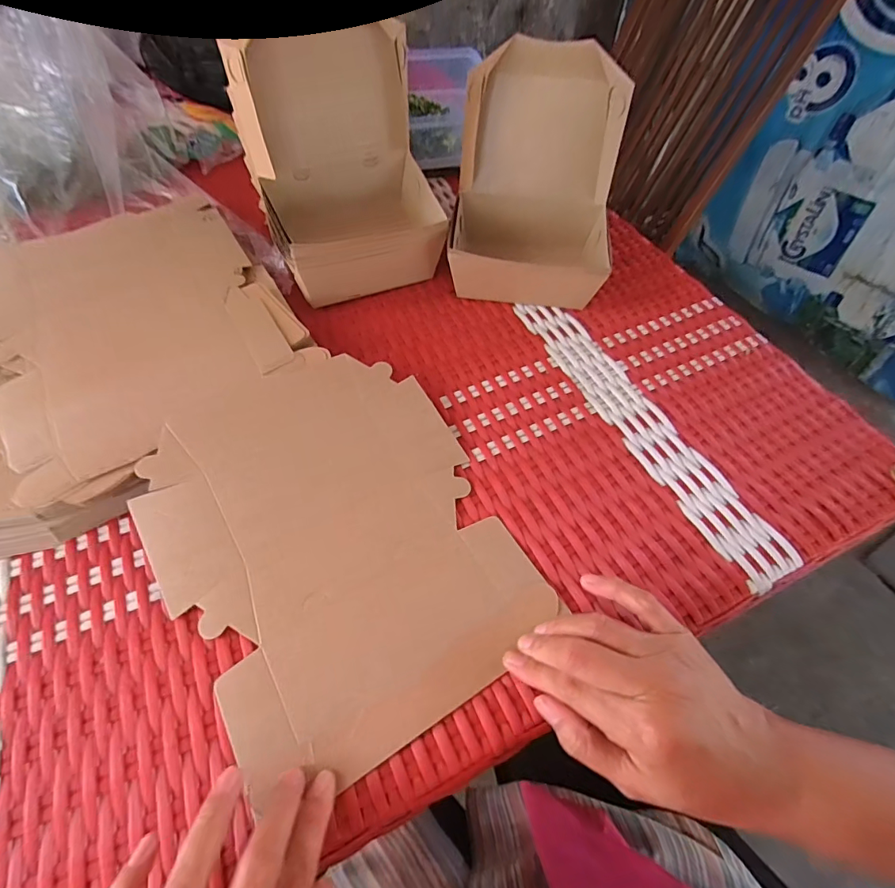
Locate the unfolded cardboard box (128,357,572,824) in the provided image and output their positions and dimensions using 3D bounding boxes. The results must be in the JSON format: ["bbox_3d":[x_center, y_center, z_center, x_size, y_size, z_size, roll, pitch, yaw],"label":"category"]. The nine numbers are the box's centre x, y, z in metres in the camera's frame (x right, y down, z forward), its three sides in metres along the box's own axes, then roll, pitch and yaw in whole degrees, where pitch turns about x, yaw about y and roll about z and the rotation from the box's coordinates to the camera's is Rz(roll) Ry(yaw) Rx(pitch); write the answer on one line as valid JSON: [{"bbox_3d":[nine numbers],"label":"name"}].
[{"bbox_3d":[-0.074,0.055,0.308,0.205,0.030,0.252,-27,61,-18],"label":"unfolded cardboard box"}]

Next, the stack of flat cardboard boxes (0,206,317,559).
[{"bbox_3d":[-0.269,-0.090,0.395,0.249,0.034,0.309,-28,61,-19],"label":"stack of flat cardboard boxes"}]

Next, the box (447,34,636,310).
[{"bbox_3d":[0.077,-0.220,0.411,0.142,0.168,0.117,8,56,4],"label":"box"}]

